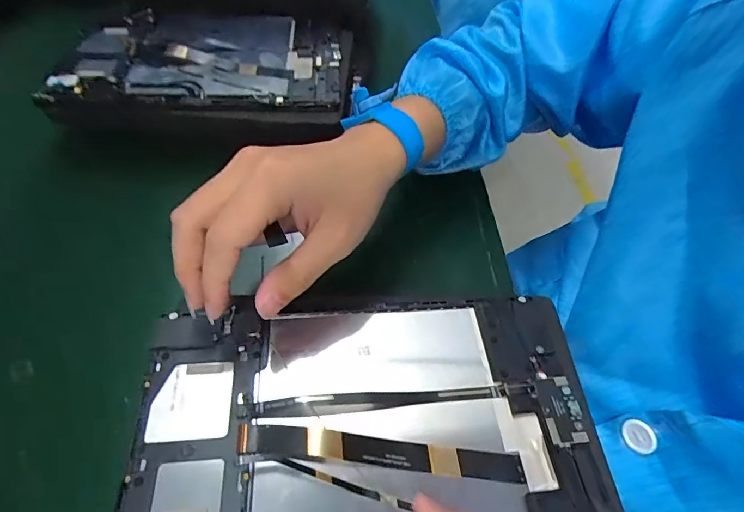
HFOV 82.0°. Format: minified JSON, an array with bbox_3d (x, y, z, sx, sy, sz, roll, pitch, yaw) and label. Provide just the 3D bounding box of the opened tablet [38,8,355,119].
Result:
[{"bbox_3d":[-0.143,-0.174,0.380,0.239,0.012,0.142,-1,54,-4],"label":"opened tablet"}]

